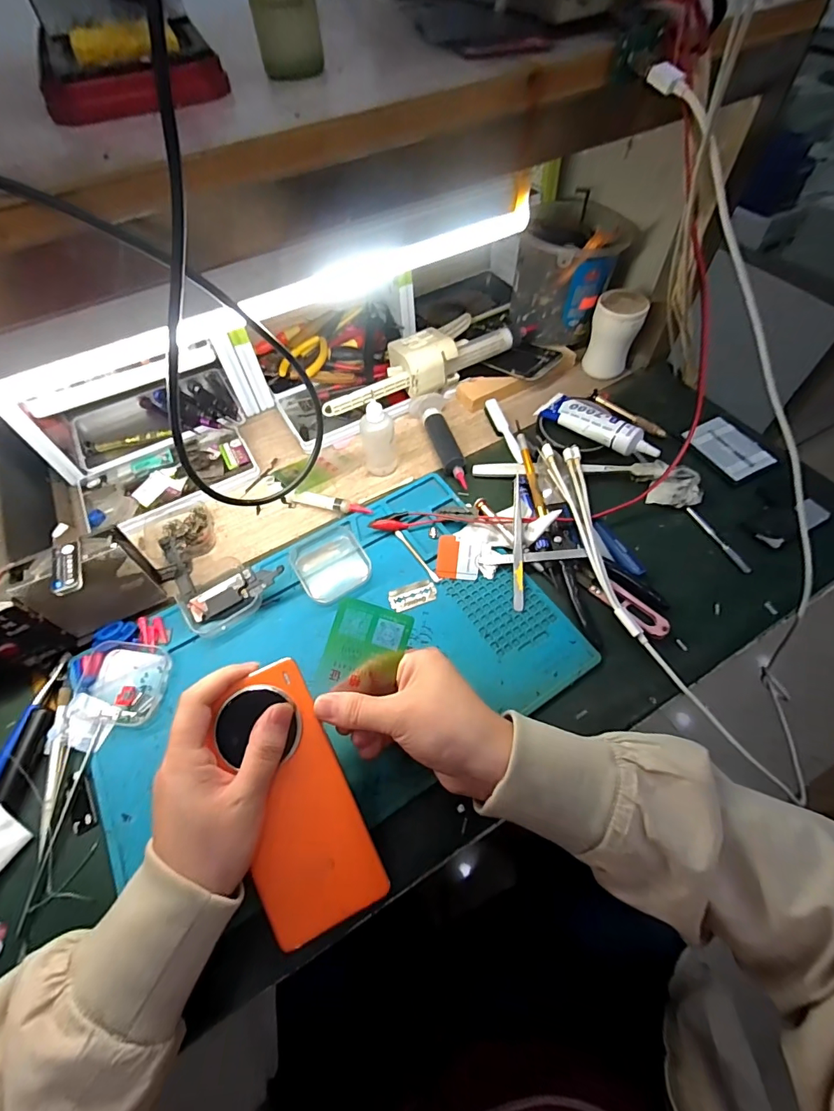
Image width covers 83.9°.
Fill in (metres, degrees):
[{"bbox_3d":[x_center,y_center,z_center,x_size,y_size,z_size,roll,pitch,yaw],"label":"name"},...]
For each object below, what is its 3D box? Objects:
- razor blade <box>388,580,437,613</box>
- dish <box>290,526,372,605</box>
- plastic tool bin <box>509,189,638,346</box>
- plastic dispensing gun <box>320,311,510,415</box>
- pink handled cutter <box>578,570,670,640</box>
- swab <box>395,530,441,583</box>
[{"bbox_3d":[-0.004,0.036,0.419,0.042,0.004,0.022,-19,59,-9],"label":"razor blade"},{"bbox_3d":[-0.082,0.005,0.436,0.064,0.012,0.075,-25,60,-12],"label":"dish"},{"bbox_3d":[0.177,-0.322,0.559,0.122,0.131,0.134,4,58,6],"label":"plastic tool bin"},{"bbox_3d":[-0.005,-0.215,0.542,0.231,0.068,0.077,-29,61,-14],"label":"plastic dispensing gun"},{"bbox_3d":[0.177,0.040,0.402,0.085,0.008,0.027,35,66,22],"label":"pink handled cutter"},{"bbox_3d":[0.000,0.000,0.441,0.006,0.004,0.068,-32,62,-16],"label":"swab"}]

